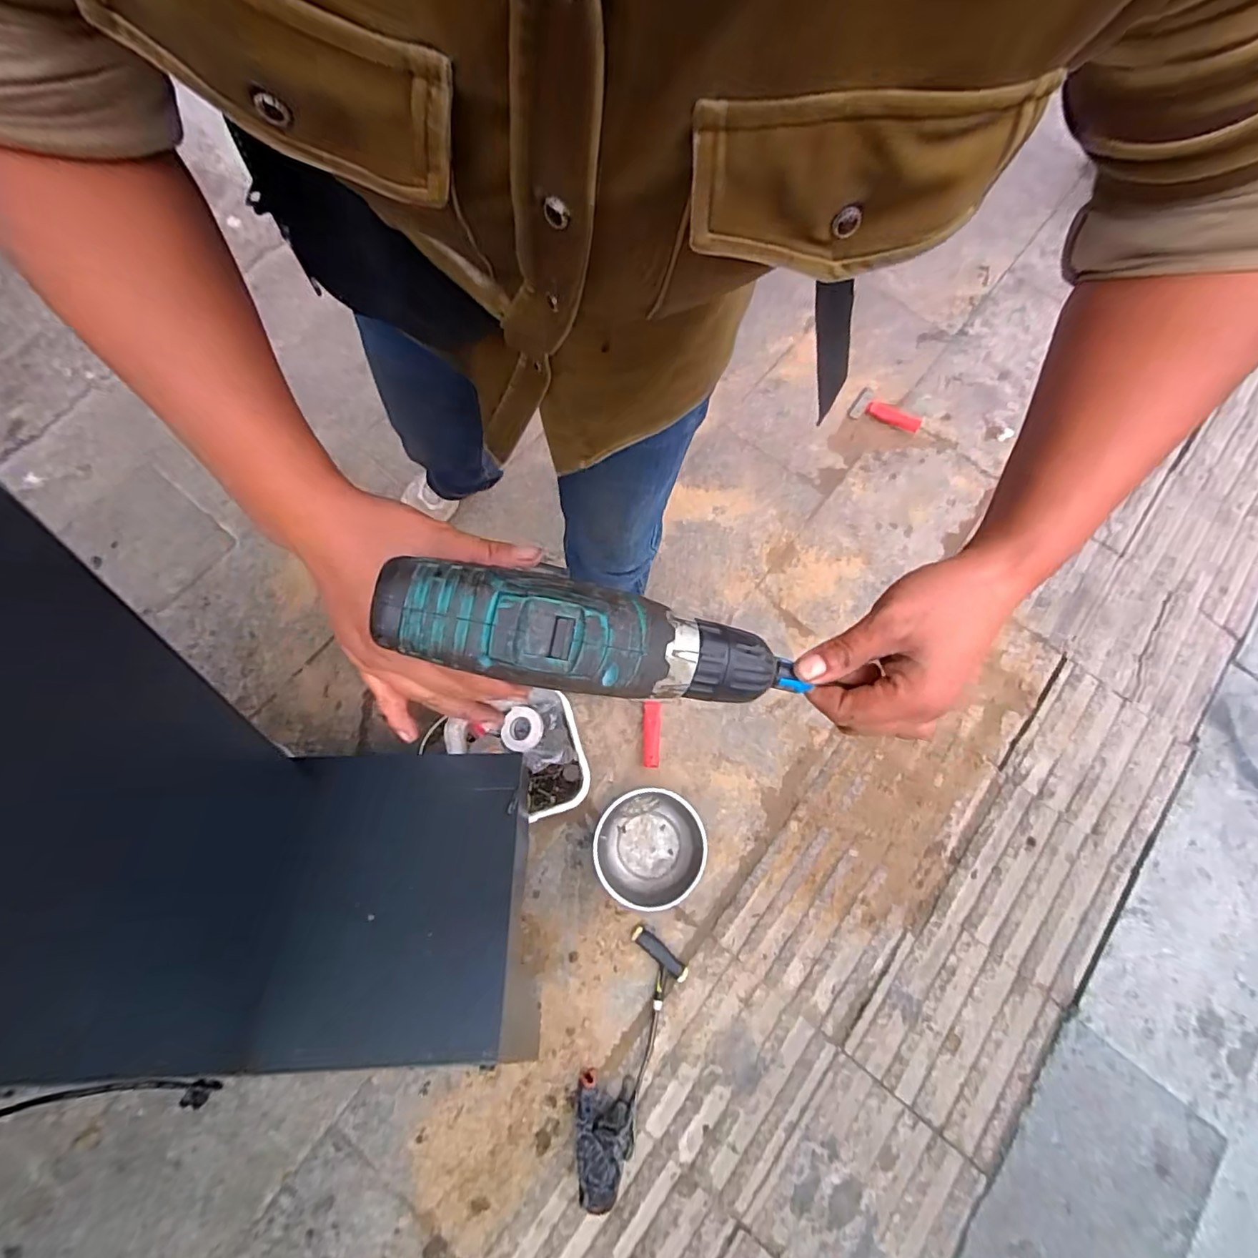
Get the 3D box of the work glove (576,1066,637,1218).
[{"bbox_3d":[-0.044,0.855,0.943,0.102,0.041,0.189,7,71,1],"label":"work glove"}]

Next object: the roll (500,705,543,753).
[{"bbox_3d":[-0.194,0.181,1.026,0.078,0.015,0.079,0,72,-1],"label":"roll"}]

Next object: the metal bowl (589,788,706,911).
[{"bbox_3d":[0.039,0.404,1.044,0.194,0.076,0.205,0,72,-1],"label":"metal bowl"}]

